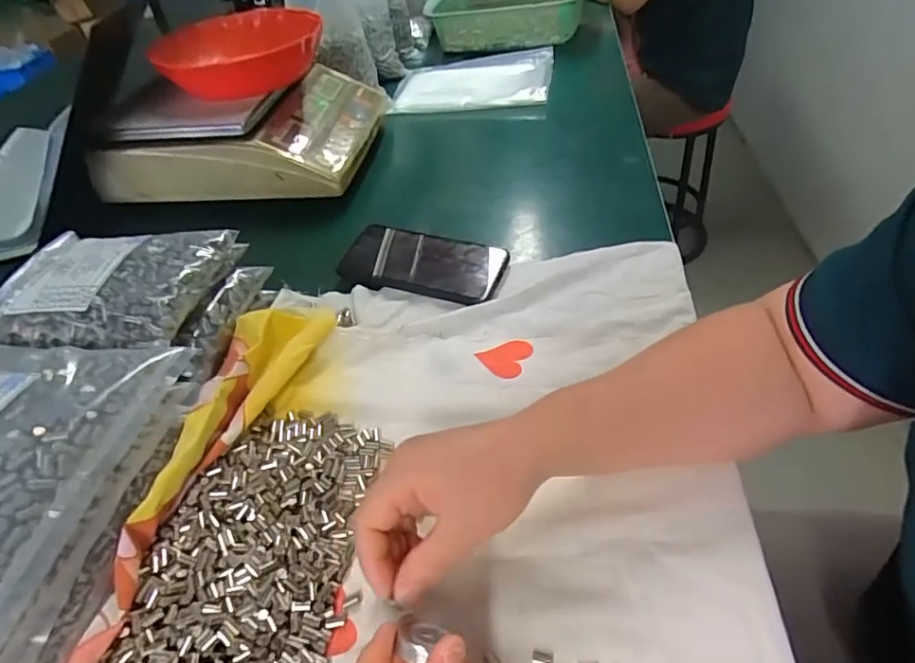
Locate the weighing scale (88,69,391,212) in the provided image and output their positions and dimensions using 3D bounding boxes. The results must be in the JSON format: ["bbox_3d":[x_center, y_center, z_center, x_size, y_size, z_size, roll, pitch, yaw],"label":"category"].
[{"bbox_3d":[-0.292,-0.296,0.721,0.337,0.111,0.281,-2,46,6],"label":"weighing scale"}]

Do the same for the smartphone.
[{"bbox_3d":[-0.034,-0.070,0.526,0.158,0.014,0.081,9,48,16],"label":"smartphone"}]

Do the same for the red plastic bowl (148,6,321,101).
[{"bbox_3d":[-0.268,-0.363,0.685,0.182,0.061,0.182,-3,45,3],"label":"red plastic bowl"}]

